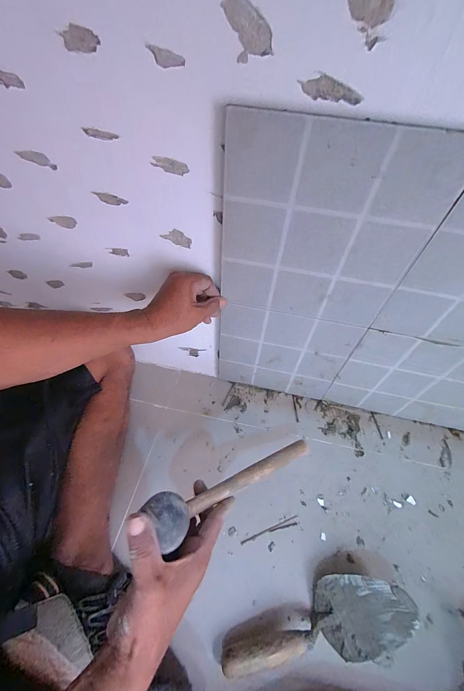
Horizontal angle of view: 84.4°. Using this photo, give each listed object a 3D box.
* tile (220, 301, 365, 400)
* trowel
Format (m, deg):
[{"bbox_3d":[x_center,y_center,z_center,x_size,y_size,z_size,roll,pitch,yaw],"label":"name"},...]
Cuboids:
[{"bbox_3d":[0.096,0.023,0.522,0.246,0.234,0.010,12,51,6],"label":"tile"},{"bbox_3d":[0.125,0.412,0.363,0.274,0.057,0.096,-14,53,-15],"label":"trowel"}]

